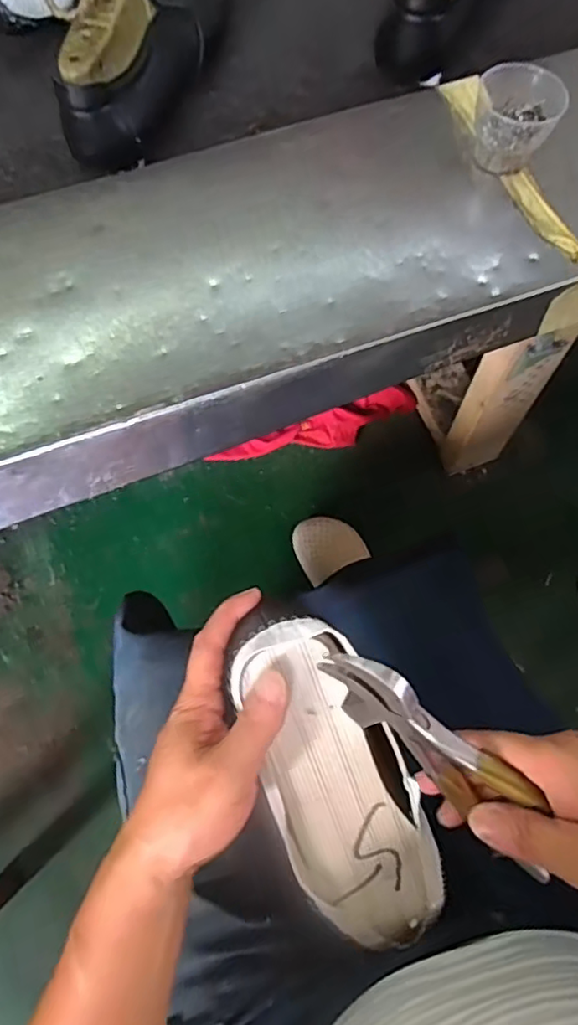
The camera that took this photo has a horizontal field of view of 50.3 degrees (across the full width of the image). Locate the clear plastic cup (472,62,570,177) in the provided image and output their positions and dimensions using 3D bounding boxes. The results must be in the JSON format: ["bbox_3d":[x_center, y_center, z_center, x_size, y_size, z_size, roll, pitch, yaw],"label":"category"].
[{"bbox_3d":[0.170,-0.295,0.466,0.064,0.049,0.059,13,71,6],"label":"clear plastic cup"}]

